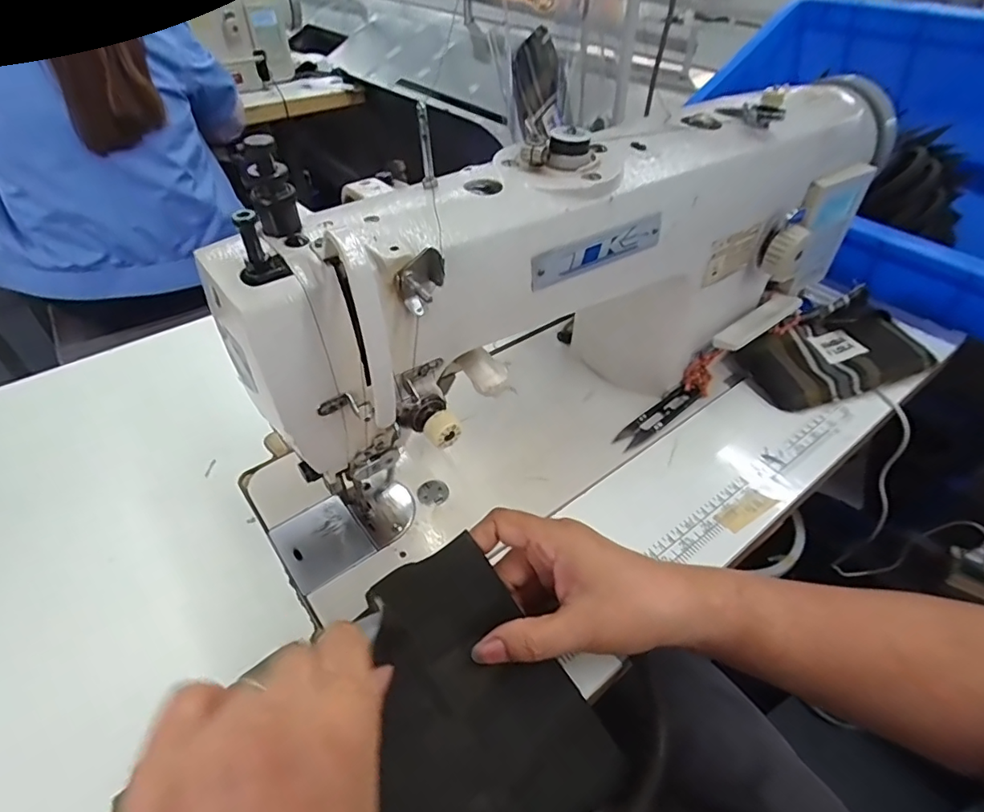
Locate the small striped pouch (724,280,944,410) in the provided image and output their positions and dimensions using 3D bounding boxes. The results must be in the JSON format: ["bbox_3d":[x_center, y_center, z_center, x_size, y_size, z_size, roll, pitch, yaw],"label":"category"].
[{"bbox_3d":[0.339,-0.057,0.520,0.201,0.036,0.093,-18,46,-17],"label":"small striped pouch"}]

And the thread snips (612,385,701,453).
[{"bbox_3d":[0.148,0.008,0.474,0.101,0.011,0.024,-32,52,-29],"label":"thread snips"}]

